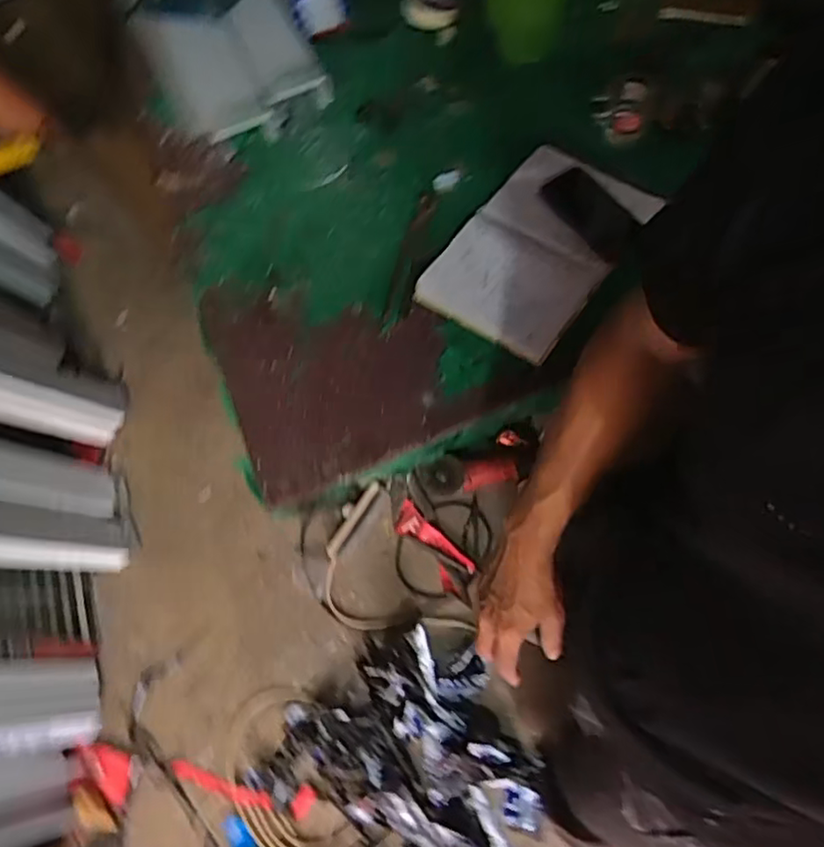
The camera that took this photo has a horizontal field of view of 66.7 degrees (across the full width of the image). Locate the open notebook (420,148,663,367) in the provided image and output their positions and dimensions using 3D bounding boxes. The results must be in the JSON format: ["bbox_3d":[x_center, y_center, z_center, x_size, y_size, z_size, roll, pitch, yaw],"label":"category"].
[{"bbox_3d":[0.183,-0.257,0.910,0.211,0.025,0.327,34,75,17],"label":"open notebook"}]

